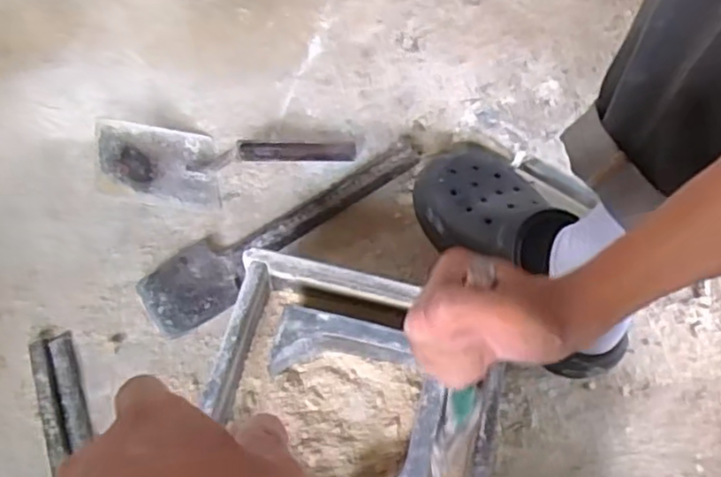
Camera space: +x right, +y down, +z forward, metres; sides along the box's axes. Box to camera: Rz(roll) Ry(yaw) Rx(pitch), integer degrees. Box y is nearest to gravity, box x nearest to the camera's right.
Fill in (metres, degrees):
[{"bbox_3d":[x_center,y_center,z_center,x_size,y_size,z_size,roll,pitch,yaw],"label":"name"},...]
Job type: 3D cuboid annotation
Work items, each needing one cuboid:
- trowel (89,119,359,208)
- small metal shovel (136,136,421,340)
[{"bbox_3d":[-0.144,-0.095,0.743,0.272,0.066,0.104,-6,59,-2],"label":"trowel"},{"bbox_3d":[-0.082,-0.023,0.741,0.354,0.022,0.082,-37,67,-19],"label":"small metal shovel"}]

